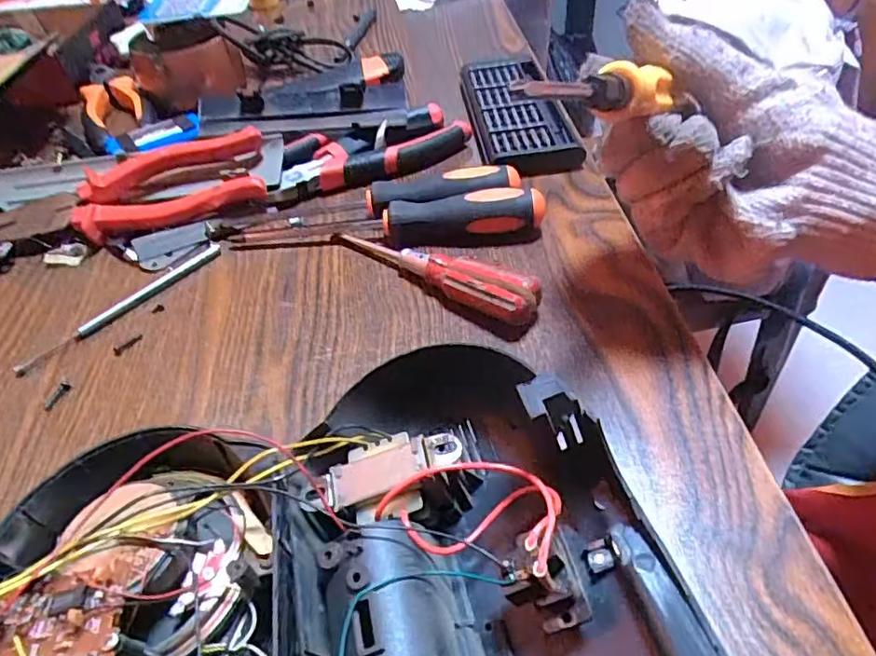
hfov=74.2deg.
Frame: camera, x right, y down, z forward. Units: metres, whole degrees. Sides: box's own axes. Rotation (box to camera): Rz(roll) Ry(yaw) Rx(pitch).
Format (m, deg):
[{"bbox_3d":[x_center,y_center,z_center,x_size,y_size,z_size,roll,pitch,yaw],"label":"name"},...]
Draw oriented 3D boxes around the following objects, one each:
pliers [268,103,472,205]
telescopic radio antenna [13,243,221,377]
[{"bbox_3d":[-0.052,-0.126,0.421,0.151,0.026,0.050,-25,50,-19],"label":"pliers"},{"bbox_3d":[-0.179,-0.014,0.331,0.009,0.007,0.125,34,57,30],"label":"telescopic radio antenna"}]

